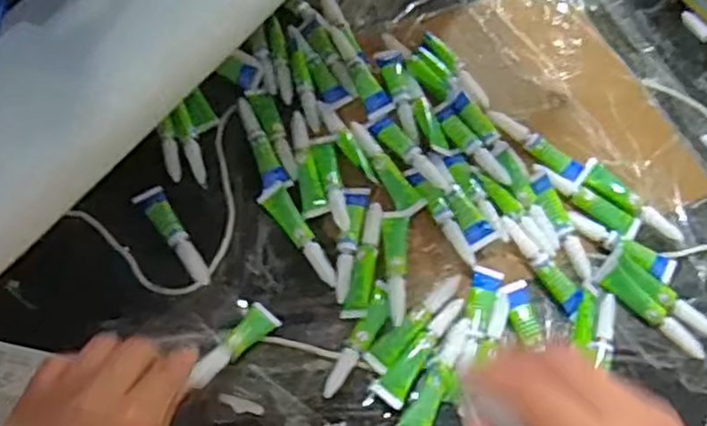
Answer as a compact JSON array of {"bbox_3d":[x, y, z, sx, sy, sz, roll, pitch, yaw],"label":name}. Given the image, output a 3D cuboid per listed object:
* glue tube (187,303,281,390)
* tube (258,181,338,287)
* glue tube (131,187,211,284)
[{"bbox_3d":[-0.071,0.079,0.420,0.018,0.009,0.083,30,29,11],"label":"glue tube"},{"bbox_3d":[-0.037,0.016,0.476,0.018,0.011,0.081,-27,67,-16],"label":"tube"},{"bbox_3d":[-0.119,0.013,0.468,0.019,0.007,0.080,-31,69,-18],"label":"glue tube"}]

